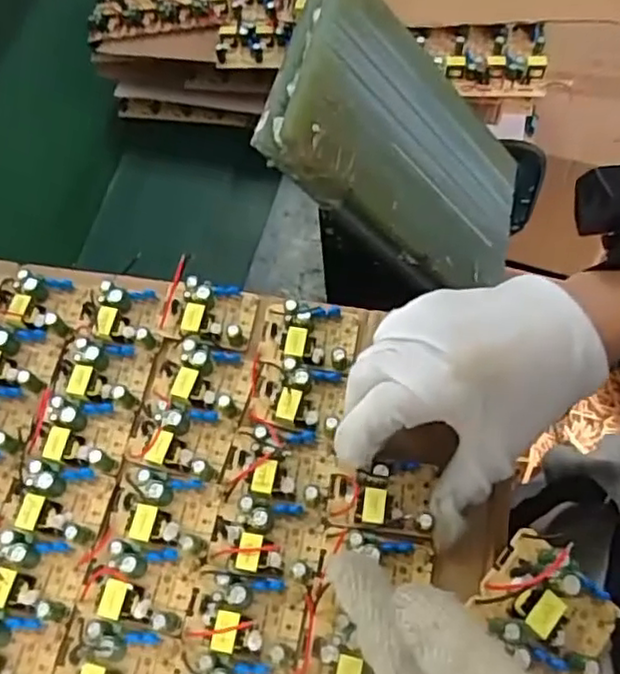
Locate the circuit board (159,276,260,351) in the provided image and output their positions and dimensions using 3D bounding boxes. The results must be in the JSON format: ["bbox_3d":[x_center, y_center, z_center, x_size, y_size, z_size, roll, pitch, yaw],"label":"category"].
[{"bbox_3d":[-0.057,-0.014,0.370,0.051,0.015,0.037,5,62,6],"label":"circuit board"}]

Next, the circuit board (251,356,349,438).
[{"bbox_3d":[-0.008,0.028,0.343,0.049,0.018,0.035,9,62,8],"label":"circuit board"}]

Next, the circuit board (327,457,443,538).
[{"bbox_3d":[0.035,0.074,0.321,0.049,0.015,0.035,5,62,6],"label":"circuit board"}]

